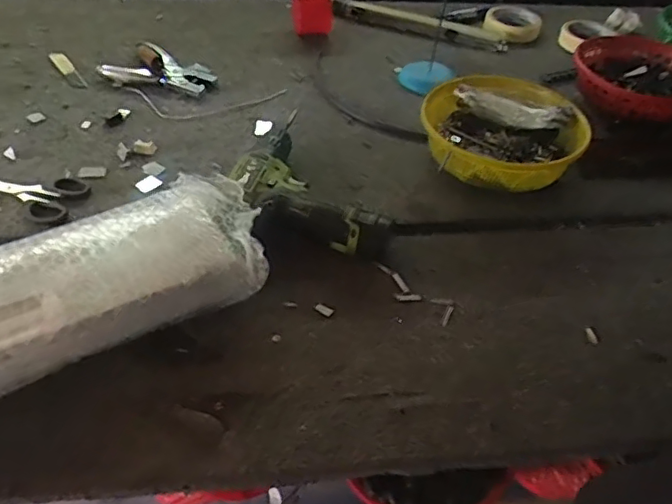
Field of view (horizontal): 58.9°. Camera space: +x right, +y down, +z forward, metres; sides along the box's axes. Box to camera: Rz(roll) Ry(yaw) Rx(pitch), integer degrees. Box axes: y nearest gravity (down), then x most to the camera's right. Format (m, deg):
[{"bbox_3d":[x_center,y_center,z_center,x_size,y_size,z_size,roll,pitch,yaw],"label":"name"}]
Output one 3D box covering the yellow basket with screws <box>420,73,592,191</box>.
[{"bbox_3d":[0.195,-0.135,0.725,0.193,0.077,0.169,26,48,19],"label":"yellow basket with screws"}]

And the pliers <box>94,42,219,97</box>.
[{"bbox_3d":[-0.249,-0.252,0.837,0.140,0.027,0.097,25,47,19],"label":"pliers"}]

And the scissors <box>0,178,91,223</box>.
[{"bbox_3d":[-0.361,-0.075,0.661,0.167,0.005,0.069,18,45,12],"label":"scissors"}]

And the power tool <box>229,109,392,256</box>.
[{"bbox_3d":[-0.010,-0.089,0.675,0.186,0.050,0.204,16,45,10],"label":"power tool"}]

